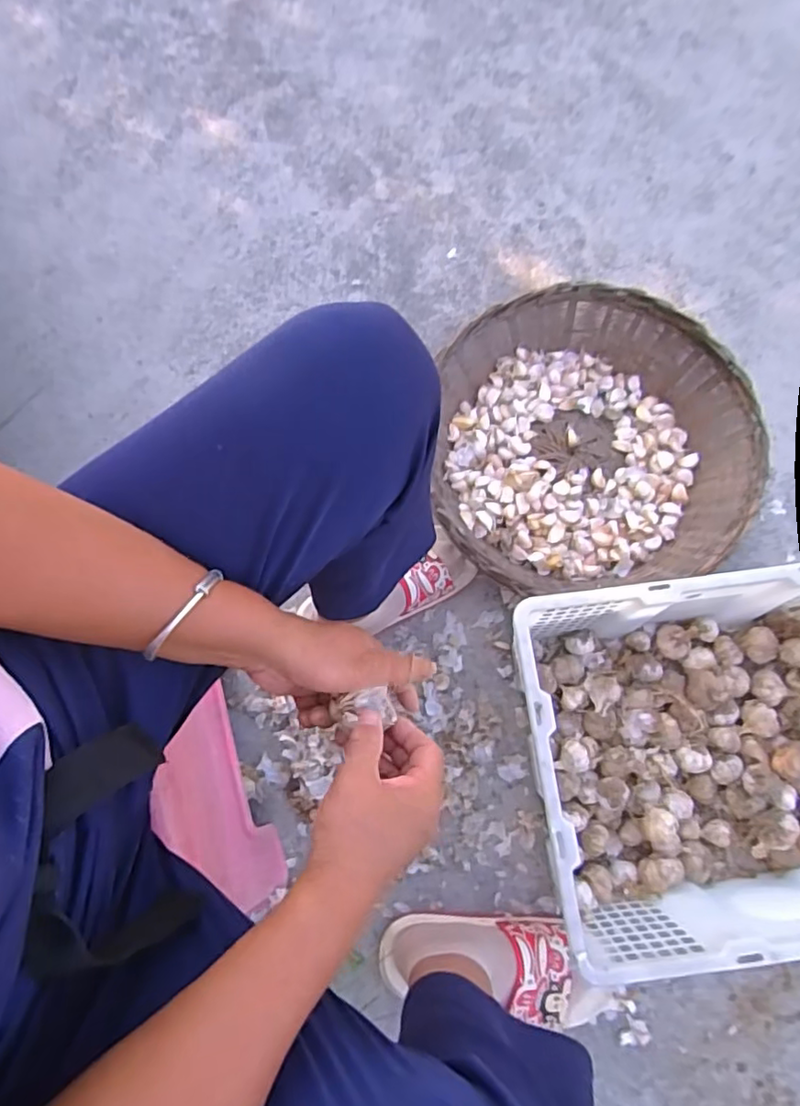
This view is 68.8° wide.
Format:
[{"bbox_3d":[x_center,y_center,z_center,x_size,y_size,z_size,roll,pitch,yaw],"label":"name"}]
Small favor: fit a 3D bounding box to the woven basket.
[{"bbox_3d":[0.249,-0.154,0.801,0.431,0.101,0.412,-3,72,-2],"label":"woven basket"}]

